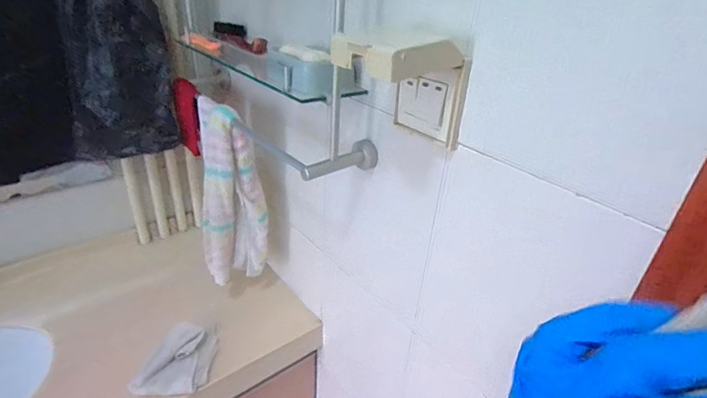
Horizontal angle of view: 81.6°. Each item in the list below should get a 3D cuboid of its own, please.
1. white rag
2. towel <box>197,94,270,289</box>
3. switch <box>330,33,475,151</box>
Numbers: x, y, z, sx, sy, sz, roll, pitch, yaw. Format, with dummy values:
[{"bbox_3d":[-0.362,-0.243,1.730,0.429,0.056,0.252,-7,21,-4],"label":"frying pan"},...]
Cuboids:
[{"bbox_3d":[-0.339,0.308,0.792,0.127,0.034,0.148,4,30,-1],"label":"white rag"},{"bbox_3d":[-0.258,-0.015,0.863,0.131,0.368,0.127,-7,32,-18],"label":"towel"},{"bbox_3d":[0.049,-0.116,0.451,0.121,0.115,0.101,-23,40,-38],"label":"switch"}]

